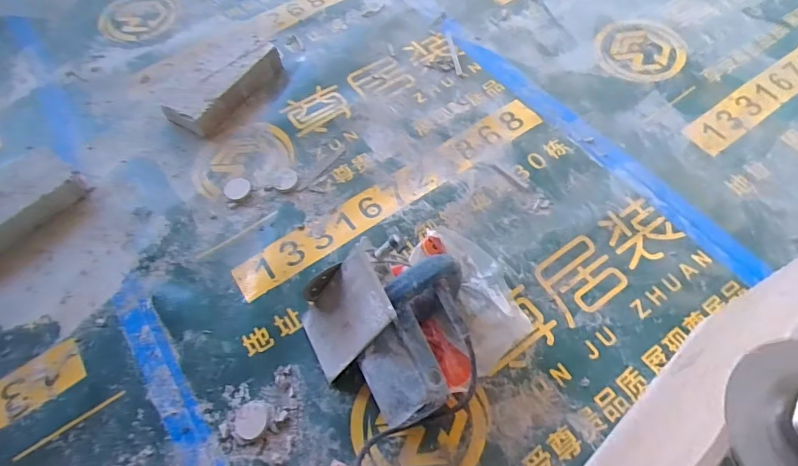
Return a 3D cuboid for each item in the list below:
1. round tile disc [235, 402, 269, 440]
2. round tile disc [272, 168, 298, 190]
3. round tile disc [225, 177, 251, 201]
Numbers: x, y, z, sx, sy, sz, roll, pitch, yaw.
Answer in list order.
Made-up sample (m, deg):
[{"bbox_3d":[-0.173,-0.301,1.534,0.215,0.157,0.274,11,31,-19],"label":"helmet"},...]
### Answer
[{"bbox_3d":[-0.181,0.230,0.579,0.040,0.005,0.042,-1,61,3],"label":"round tile disc"},{"bbox_3d":[-0.185,-0.088,0.761,0.038,0.004,0.041,-1,61,3],"label":"round tile disc"},{"bbox_3d":[-0.259,-0.071,0.756,0.042,0.004,0.039,-1,61,3],"label":"round tile disc"}]

